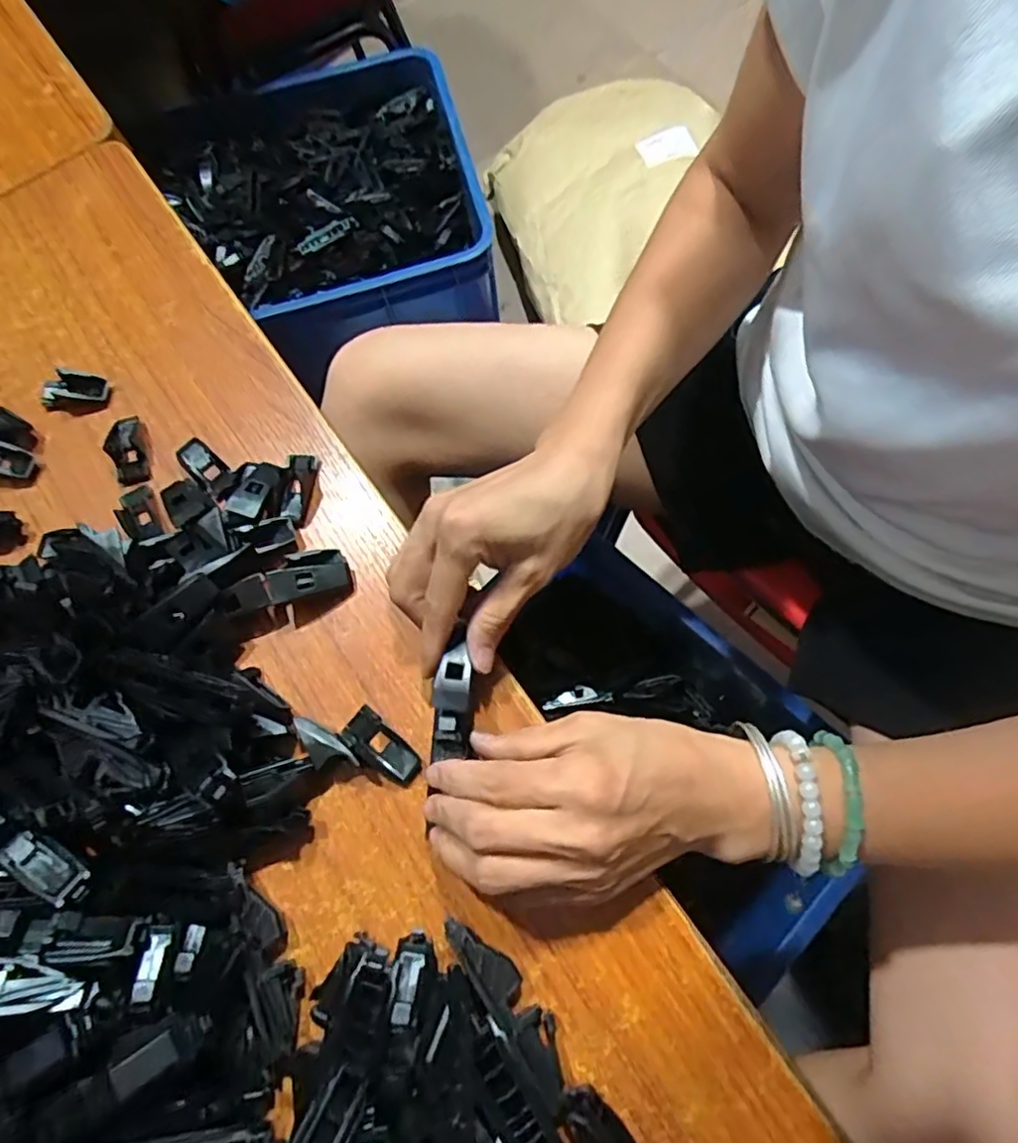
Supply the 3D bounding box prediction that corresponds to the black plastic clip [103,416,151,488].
[{"bbox_3d":[-0.222,-0.071,0.367,0.020,0.008,0.046,-23,71,-3],"label":"black plastic clip"}]

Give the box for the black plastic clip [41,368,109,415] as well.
[{"bbox_3d":[-0.262,-0.108,0.378,0.038,0.012,0.023,-4,71,4],"label":"black plastic clip"}]

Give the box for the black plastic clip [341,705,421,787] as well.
[{"bbox_3d":[-0.062,0.086,0.309,0.043,0.007,0.018,38,79,16],"label":"black plastic clip"}]

